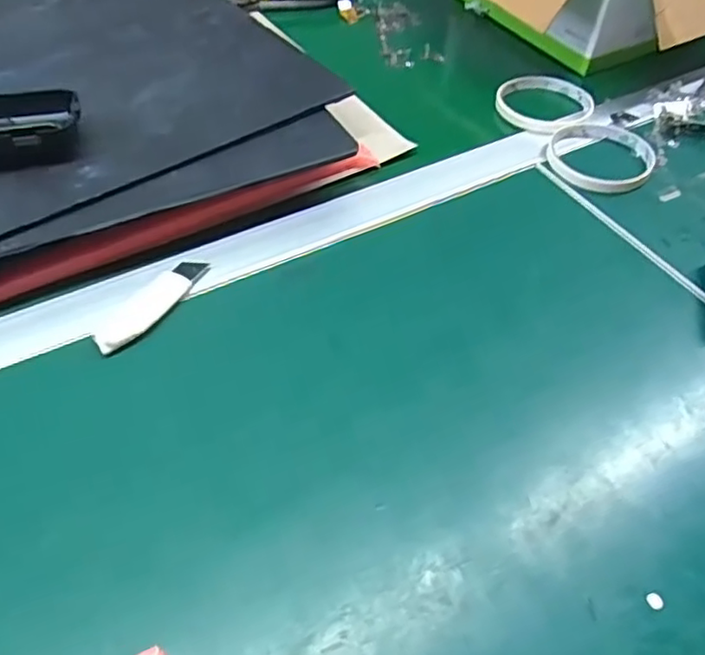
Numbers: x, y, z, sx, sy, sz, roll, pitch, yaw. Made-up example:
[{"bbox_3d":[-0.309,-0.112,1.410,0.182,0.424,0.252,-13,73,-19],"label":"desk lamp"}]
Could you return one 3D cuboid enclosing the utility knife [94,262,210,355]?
[{"bbox_3d":[-0.125,-0.017,0.399,0.022,0.004,0.087,26,55,17],"label":"utility knife"}]

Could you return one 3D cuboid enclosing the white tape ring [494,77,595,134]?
[{"bbox_3d":[0.167,-0.202,0.567,0.080,0.008,0.080,1,50,-1],"label":"white tape ring"}]

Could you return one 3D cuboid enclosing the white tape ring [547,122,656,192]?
[{"bbox_3d":[0.203,-0.141,0.520,0.082,0.011,0.079,1,50,-1],"label":"white tape ring"}]

